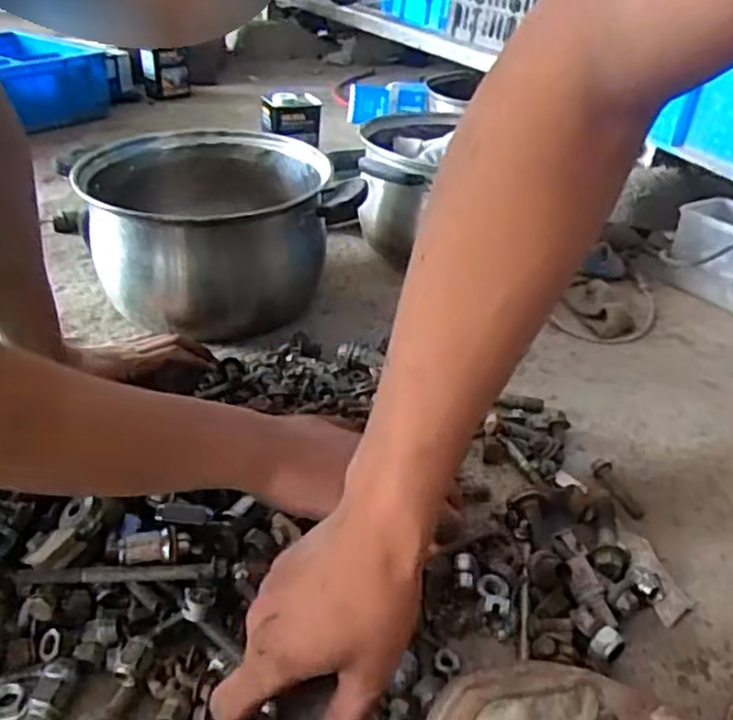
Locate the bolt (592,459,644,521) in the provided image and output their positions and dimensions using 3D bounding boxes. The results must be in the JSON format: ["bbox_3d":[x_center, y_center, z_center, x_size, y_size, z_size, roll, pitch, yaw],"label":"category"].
[{"bbox_3d":[0.216,0.109,0.593,0.018,0.013,0.063,-7,36,-17],"label":"bolt"}]

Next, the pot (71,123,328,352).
[{"bbox_3d":[-0.183,-0.150,0.808,0.260,0.158,0.279,-3,35,-11],"label":"pot"}]

